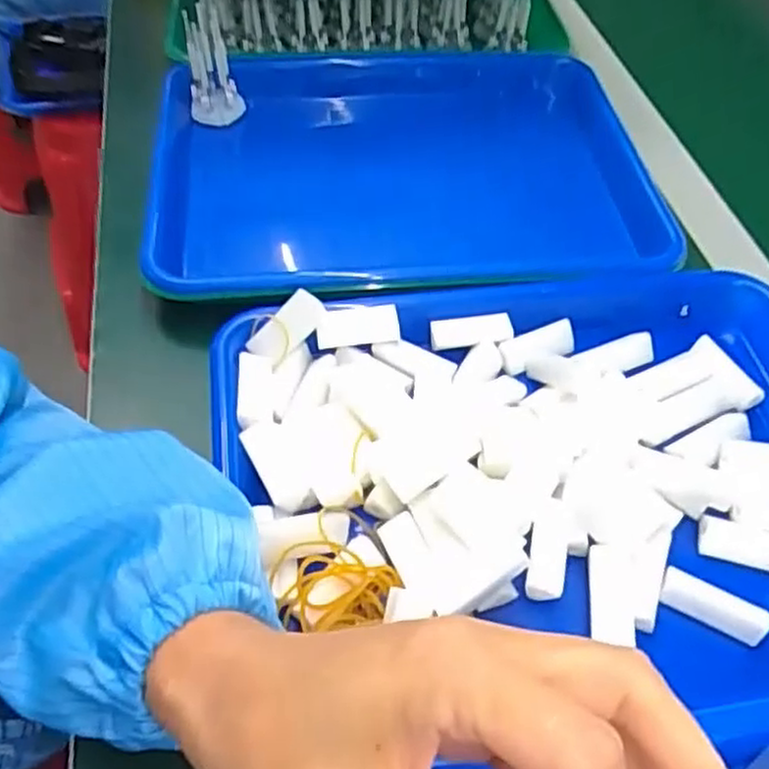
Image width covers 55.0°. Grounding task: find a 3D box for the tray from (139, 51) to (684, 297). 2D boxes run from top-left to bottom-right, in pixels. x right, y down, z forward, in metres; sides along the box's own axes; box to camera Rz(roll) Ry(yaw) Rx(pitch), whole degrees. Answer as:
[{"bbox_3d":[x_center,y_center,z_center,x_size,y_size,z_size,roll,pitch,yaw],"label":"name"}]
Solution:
[{"bbox_3d":[0.009,-0.145,0.524,0.326,0.061,0.261,-5,53,-8],"label":"tray"}]

